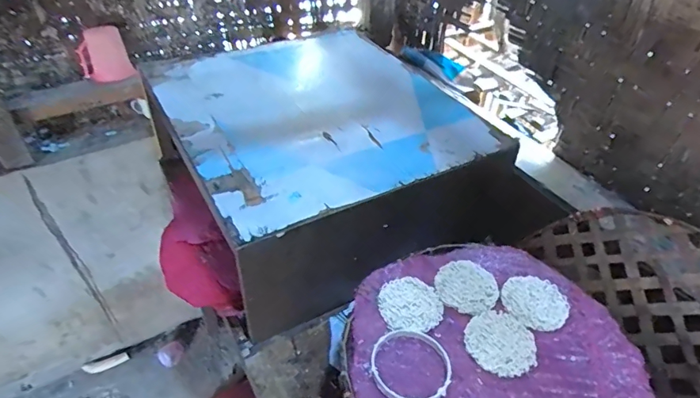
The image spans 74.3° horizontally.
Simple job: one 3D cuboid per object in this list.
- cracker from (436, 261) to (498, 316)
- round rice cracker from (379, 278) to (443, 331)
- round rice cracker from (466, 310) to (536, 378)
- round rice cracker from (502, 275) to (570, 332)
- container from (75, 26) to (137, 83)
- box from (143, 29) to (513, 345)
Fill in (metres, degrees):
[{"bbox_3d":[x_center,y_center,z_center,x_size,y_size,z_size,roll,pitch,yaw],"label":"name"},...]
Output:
[{"bbox_3d":[0.155,0.115,0.612,0.078,0.008,0.085,1,42,0],"label":"cracker"},{"bbox_3d":[0.076,0.132,0.586,0.076,0.008,0.073,1,42,0],"label":"round rice cracker"},{"bbox_3d":[0.179,0.167,0.546,0.077,0.004,0.081,1,42,0],"label":"round rice cracker"},{"bbox_3d":[0.238,0.131,0.592,0.080,0.005,0.080,1,42,0],"label":"round rice cracker"},{"bbox_3d":[-0.594,-0.343,1.120,0.108,0.115,0.084,-22,46,-23],"label":"container"},{"bbox_3d":[-0.065,-0.084,0.946,0.519,0.237,0.638,-21,46,-23],"label":"box"}]

